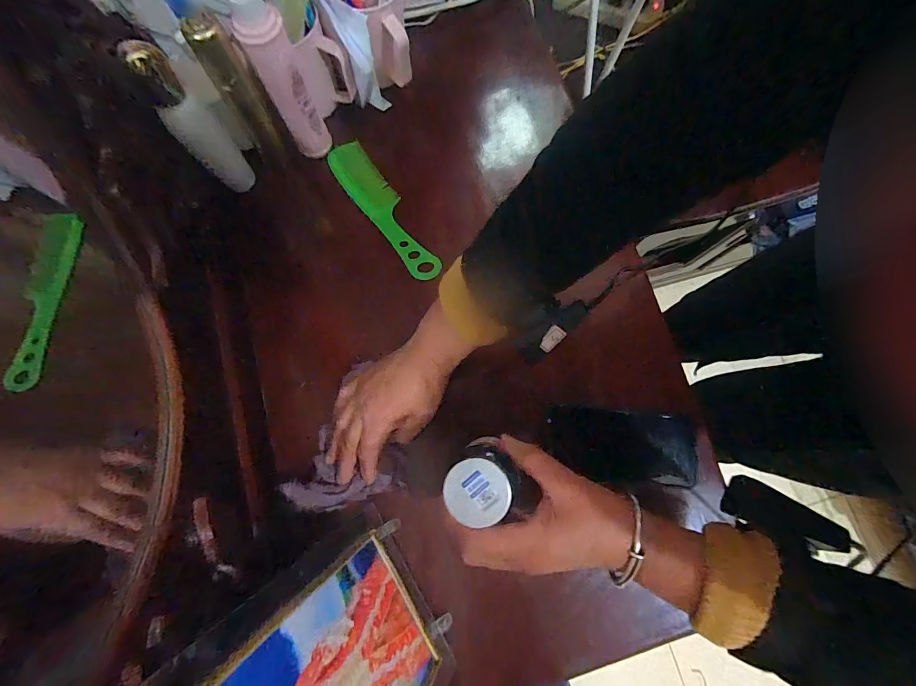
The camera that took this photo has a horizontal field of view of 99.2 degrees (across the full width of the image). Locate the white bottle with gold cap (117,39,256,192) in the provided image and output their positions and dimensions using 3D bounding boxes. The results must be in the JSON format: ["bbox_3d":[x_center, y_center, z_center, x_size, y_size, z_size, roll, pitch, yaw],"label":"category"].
[{"bbox_3d":[-0.274,-0.228,0.403,0.042,0.177,0.034,-33,80,-7],"label":"white bottle with gold cap"}]

